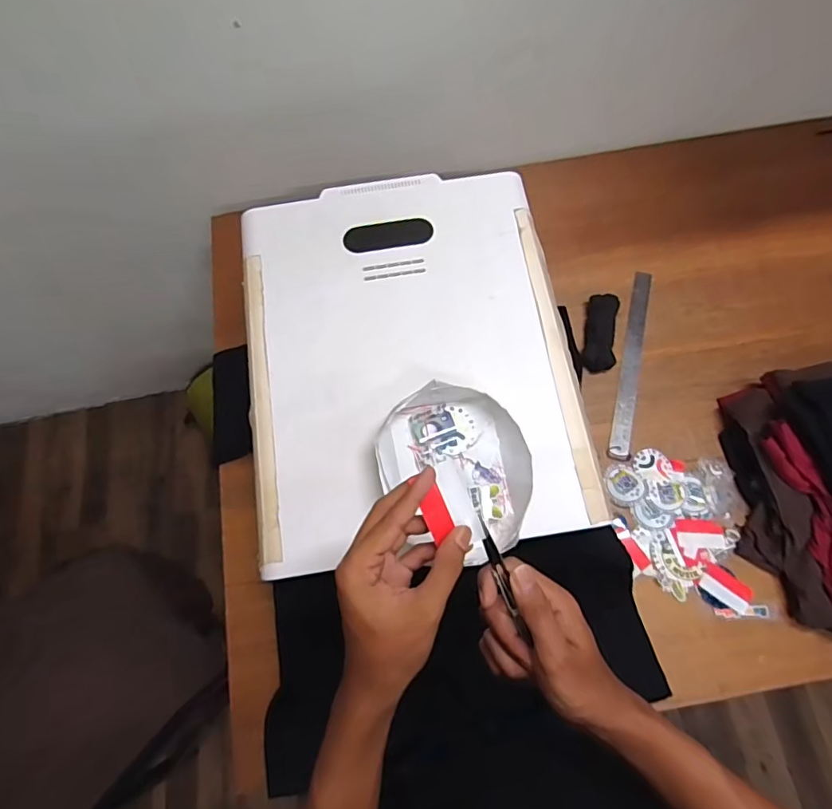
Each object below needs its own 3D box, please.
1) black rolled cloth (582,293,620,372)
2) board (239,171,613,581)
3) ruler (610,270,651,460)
[{"bbox_3d":[0.293,-0.114,0.816,0.044,0.026,0.124,9,70,4],"label":"black rolled cloth"},{"bbox_3d":[-0.012,-0.075,0.649,0.399,0.040,0.504,-8,70,-5],"label":"board"},{"bbox_3d":[0.342,-0.070,0.813,0.029,0.009,0.315,15,72,-1],"label":"ruler"}]

